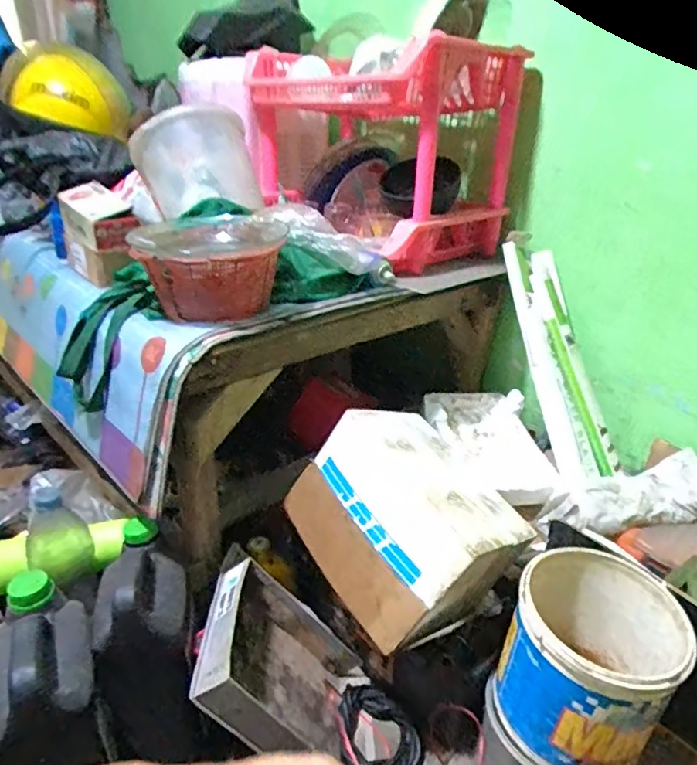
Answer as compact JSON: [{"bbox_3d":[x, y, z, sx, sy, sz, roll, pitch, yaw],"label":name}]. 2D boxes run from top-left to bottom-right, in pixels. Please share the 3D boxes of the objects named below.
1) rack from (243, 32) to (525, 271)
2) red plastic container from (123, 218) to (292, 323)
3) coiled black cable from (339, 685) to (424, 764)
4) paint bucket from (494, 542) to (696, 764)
[{"bbox_3d":[0.056,-0.438,1.050,0.336,0.339,0.435,-21,32,-38],"label":"rack"},{"bbox_3d":[-0.189,-0.163,0.743,0.196,0.094,0.206,-8,26,-19],"label":"red plastic container"},{"bbox_3d":[0.048,0.534,0.814,0.121,0.039,0.152,-1,25,-4],"label":"coiled black cable"},{"bbox_3d":[0.288,0.336,0.652,0.177,0.187,0.189,1,25,0],"label":"paint bucket"}]

